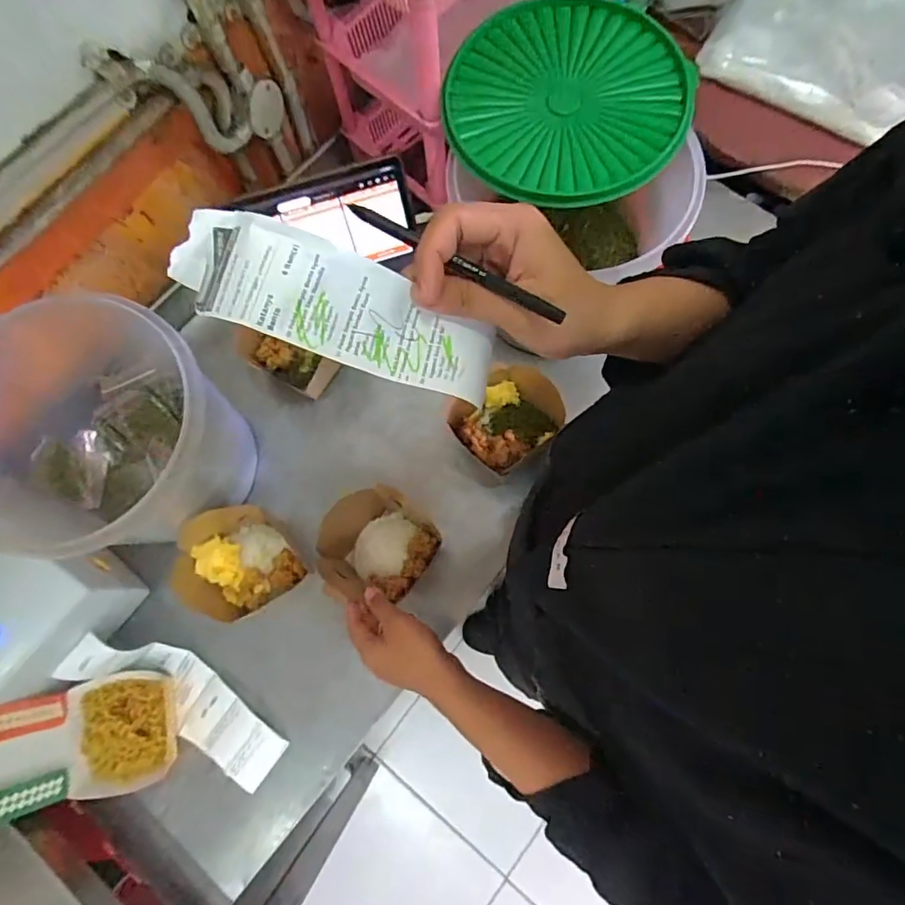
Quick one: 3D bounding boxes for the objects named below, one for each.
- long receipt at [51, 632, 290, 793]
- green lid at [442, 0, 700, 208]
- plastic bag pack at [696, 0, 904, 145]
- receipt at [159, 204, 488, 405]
[{"bbox_3d":[-0.314,0.290,0.611,0.250,0.072,0.081,34,79,10],"label":"long receipt"},{"bbox_3d":[0.117,-0.361,0.548,0.235,0.024,0.241,19,76,6],"label":"green lid"},{"bbox_3d":[0.578,-0.609,0.776,0.342,0.052,0.315,30,78,9],"label":"plastic bag pack"},{"bbox_3d":[-0.057,-0.073,0.283,0.165,0.032,0.053,21,76,-16],"label":"receipt"}]

